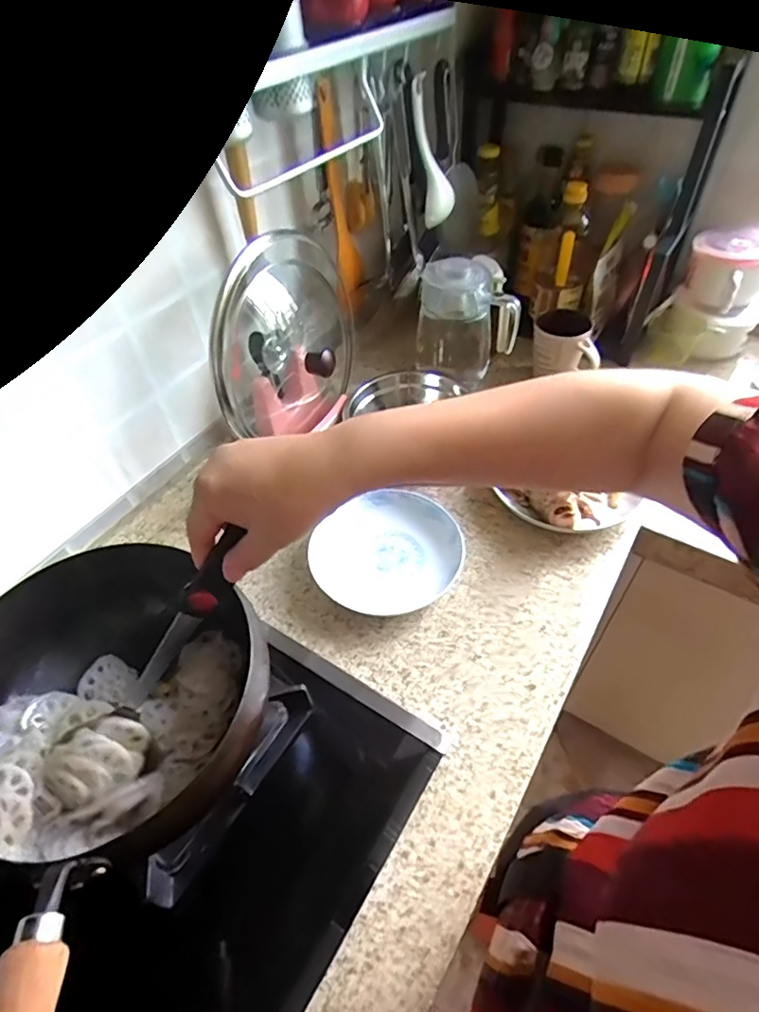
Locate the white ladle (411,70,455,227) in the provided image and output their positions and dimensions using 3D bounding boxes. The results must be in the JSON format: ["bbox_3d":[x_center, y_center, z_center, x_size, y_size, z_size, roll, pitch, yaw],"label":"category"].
[{"bbox_3d":[0.071,-0.503,0.776,0.039,0.181,0.041,19,50,43],"label":"white ladle"}]

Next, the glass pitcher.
[{"bbox_3d":[0.145,-0.305,0.899,0.158,0.202,0.130,4,55,9],"label":"glass pitcher"}]

